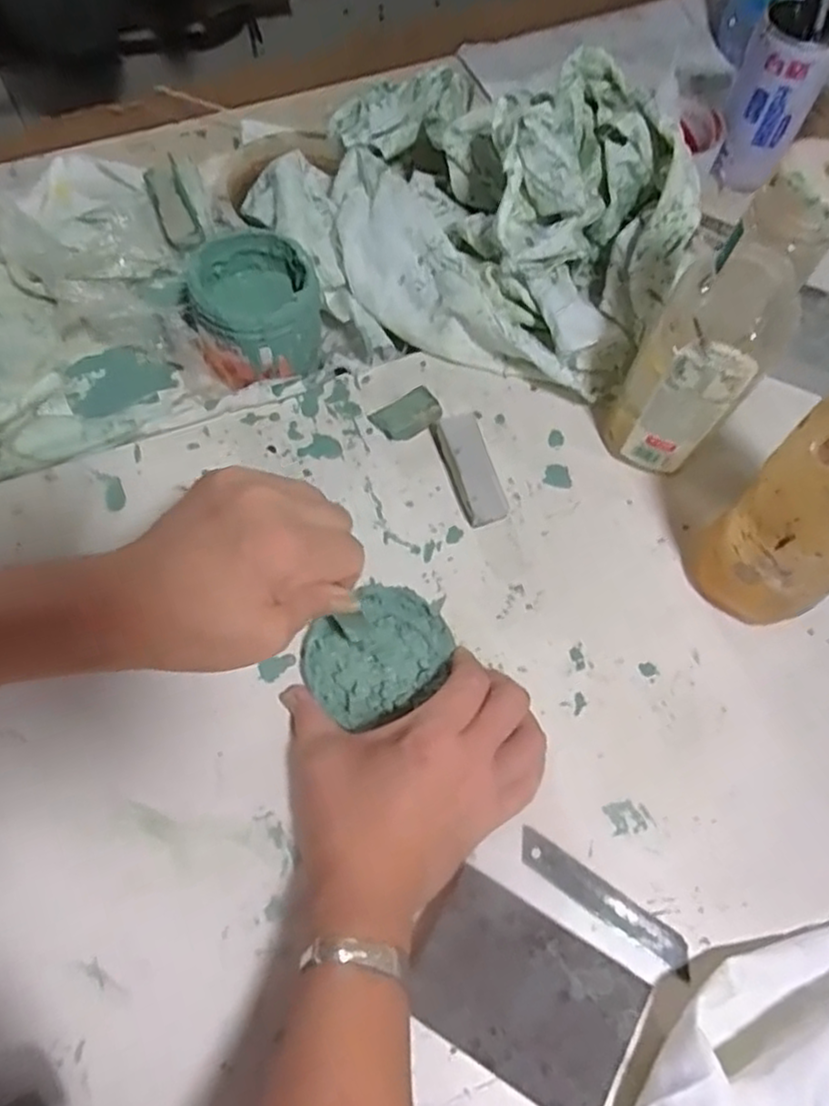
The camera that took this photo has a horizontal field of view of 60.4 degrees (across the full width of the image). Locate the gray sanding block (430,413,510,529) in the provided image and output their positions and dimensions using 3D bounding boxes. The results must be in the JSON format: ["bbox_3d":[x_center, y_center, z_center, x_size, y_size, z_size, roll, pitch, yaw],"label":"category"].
[{"bbox_3d":[0.035,-0.054,0.449,0.027,0.023,0.073,-19,69,-11],"label":"gray sanding block"}]

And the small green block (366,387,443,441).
[{"bbox_3d":[-0.005,-0.090,0.469,0.042,0.013,0.026,-28,71,-14],"label":"small green block"}]

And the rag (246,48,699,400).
[{"bbox_3d":[0.031,-0.237,0.482,0.303,0.106,0.221,30,68,9],"label":"rag"}]

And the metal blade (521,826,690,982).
[{"bbox_3d":[0.098,0.178,0.366,0.098,0.004,0.018,33,76,12],"label":"metal blade"}]

